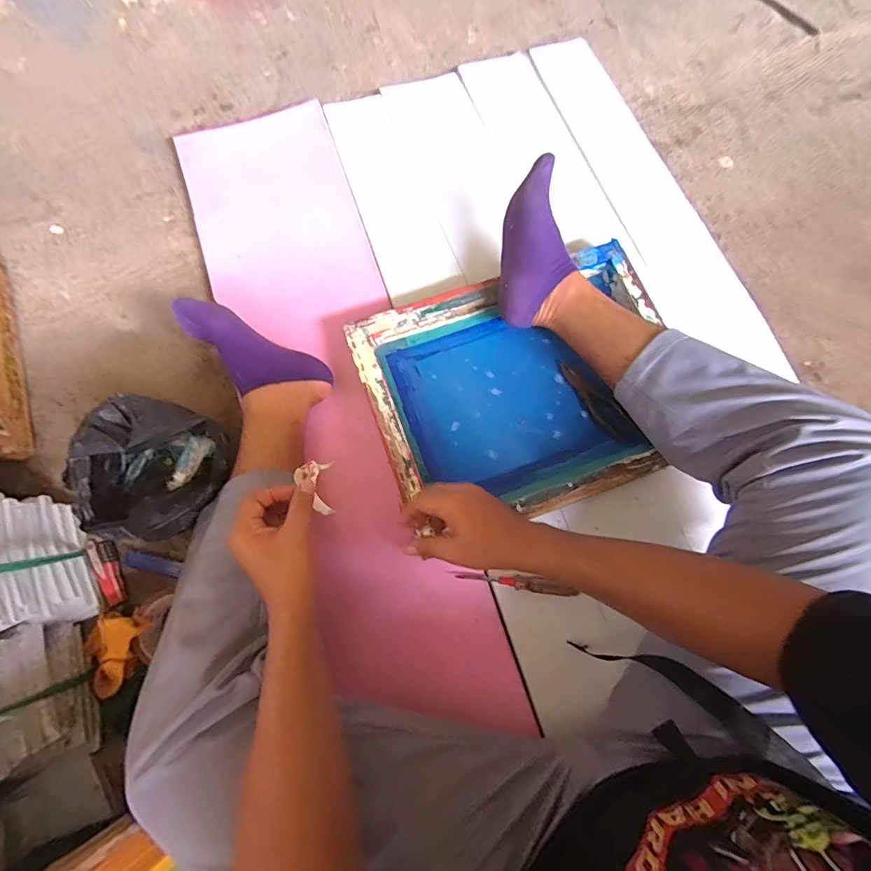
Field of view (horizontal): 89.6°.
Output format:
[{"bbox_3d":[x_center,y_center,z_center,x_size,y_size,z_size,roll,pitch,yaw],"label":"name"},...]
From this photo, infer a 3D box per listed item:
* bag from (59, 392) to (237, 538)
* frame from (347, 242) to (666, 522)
[{"bbox_3d":[-0.357,0.052,0.580,0.158,0.148,0.169,15,78,3],"label":"bag"},{"bbox_3d":[0.132,-0.072,0.659,0.442,0.062,0.352,-19,79,-5],"label":"frame"}]

